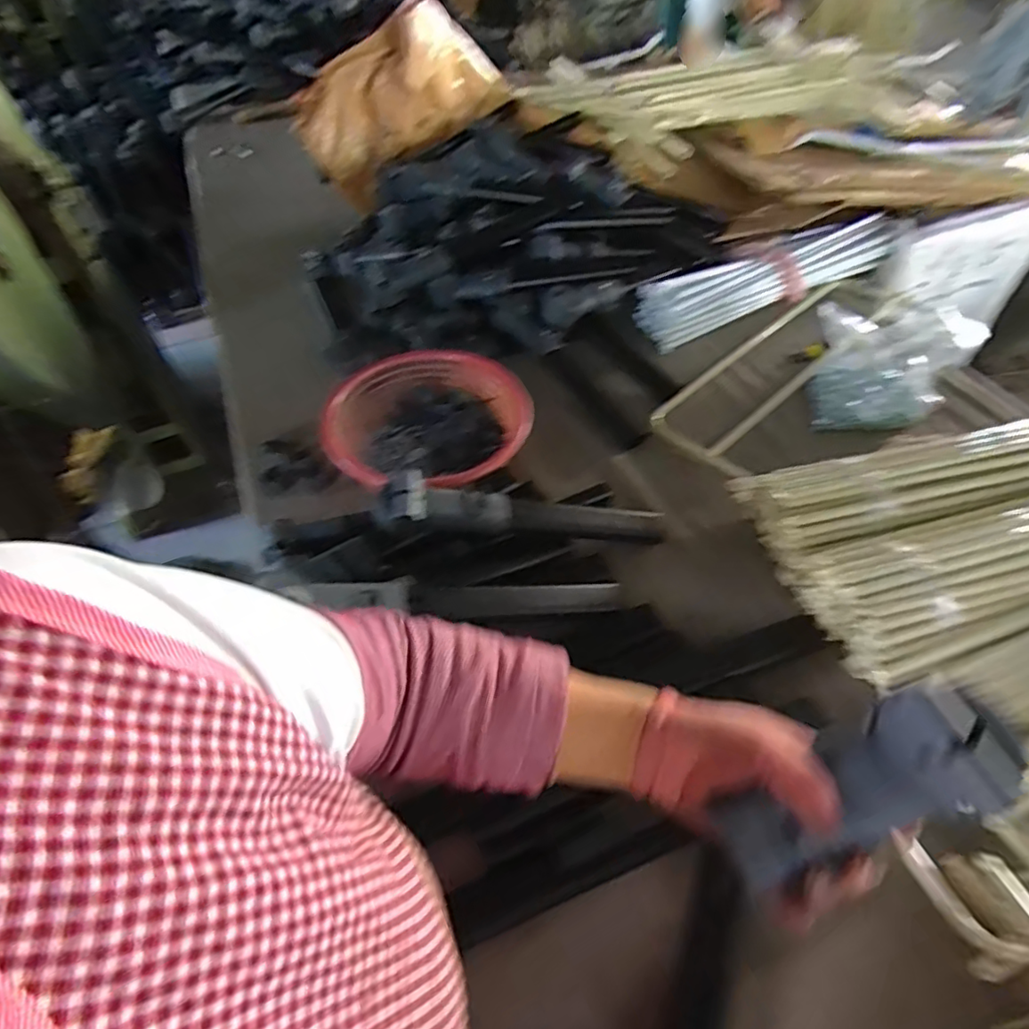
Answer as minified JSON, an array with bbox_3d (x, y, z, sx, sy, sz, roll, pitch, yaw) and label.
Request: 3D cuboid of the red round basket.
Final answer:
[{"bbox_3d":[-0.125,-0.141,0.948,0.298,0.101,0.275,-1,51,1],"label":"red round basket"}]

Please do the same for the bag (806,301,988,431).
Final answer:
[{"bbox_3d":[0.633,-0.276,1.012,0.211,0.112,0.280,10,52,10],"label":"bag"}]

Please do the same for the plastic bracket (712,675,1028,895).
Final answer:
[{"bbox_3d":[0.184,0.151,0.324,0.155,0.028,0.063,-39,52,15],"label":"plastic bracket"}]

